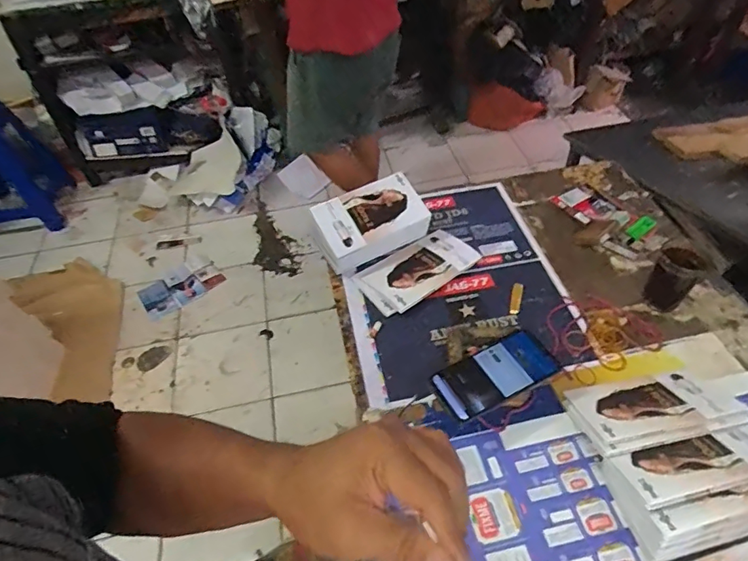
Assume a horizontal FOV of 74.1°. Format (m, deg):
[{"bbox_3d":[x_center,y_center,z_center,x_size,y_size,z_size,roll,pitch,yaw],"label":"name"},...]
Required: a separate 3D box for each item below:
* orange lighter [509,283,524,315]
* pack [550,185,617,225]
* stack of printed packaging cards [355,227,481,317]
[{"bbox_3d":[0.219,0.028,0.762,0.016,0.007,0.060,13,50,16],"label":"orange lighter"},{"bbox_3d":[0.376,-0.135,0.883,0.069,0.015,0.100,-26,50,-18],"label":"pack"},{"bbox_3d":[0.071,-0.019,0.805,0.194,0.022,0.106,-28,51,-20],"label":"stack of printed packaging cards"}]

